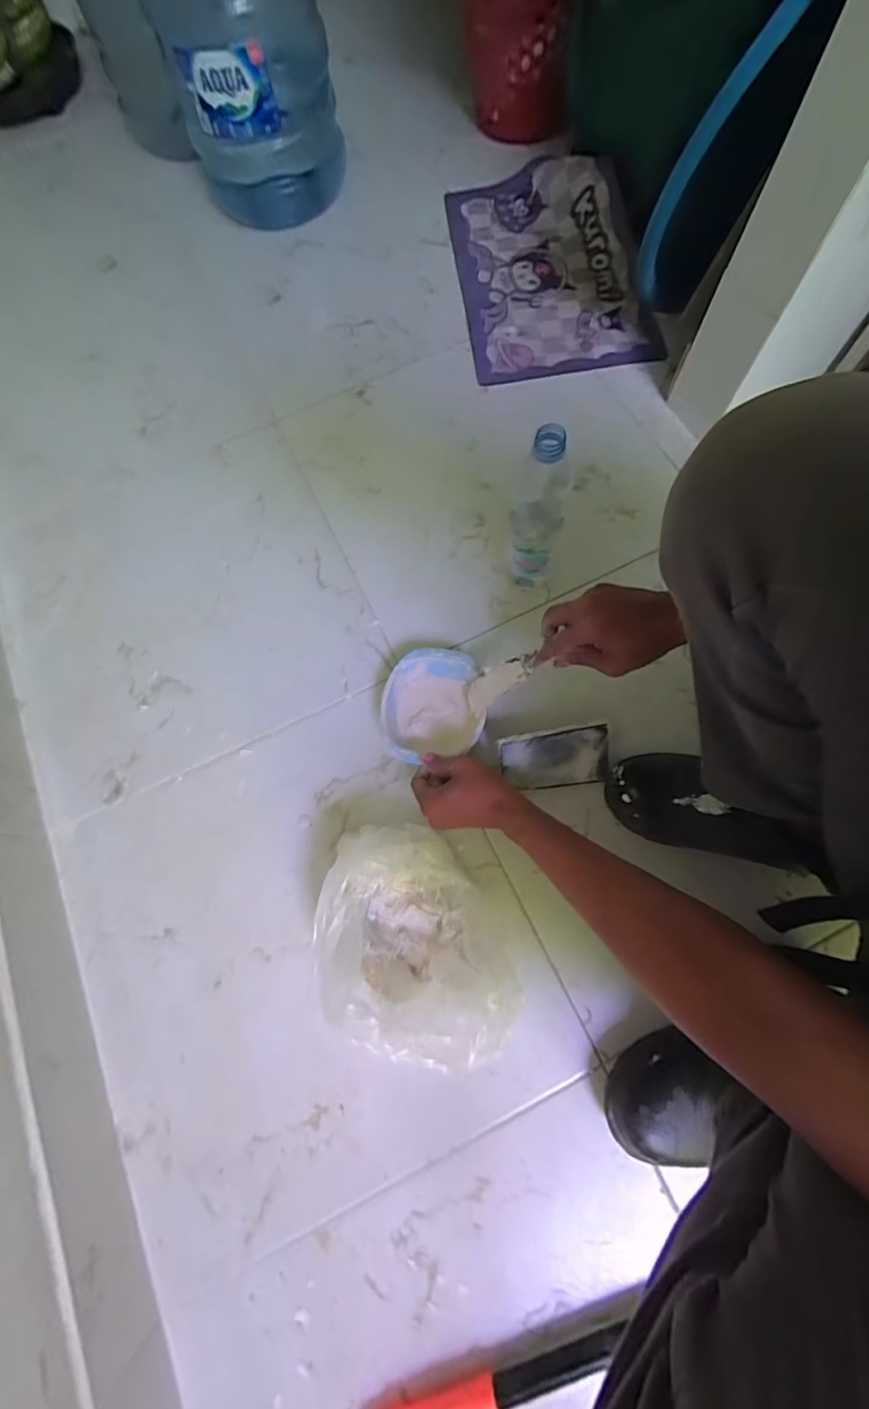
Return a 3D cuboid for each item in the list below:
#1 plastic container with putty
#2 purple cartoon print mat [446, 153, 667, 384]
[{"bbox_3d":[-0.005,-0.001,0.632,0.120,0.035,0.132,-1,72,2],"label":"plastic container with putty"},{"bbox_3d":[0.194,-0.760,0.857,0.300,0.063,0.469,-7,72,0],"label":"purple cartoon print mat"}]

